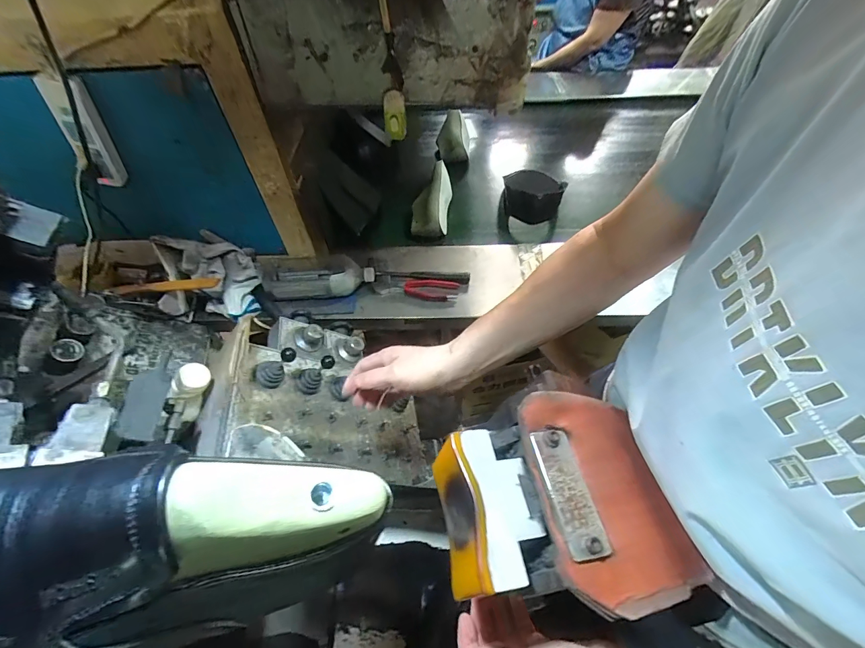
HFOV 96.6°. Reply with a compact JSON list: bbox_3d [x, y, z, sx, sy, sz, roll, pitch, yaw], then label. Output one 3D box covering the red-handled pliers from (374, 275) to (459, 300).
[{"bbox_3d":[-0.036,-0.080,0.836,0.180,0.012,0.050,4,55,5],"label":"red-handled pliers"}]

